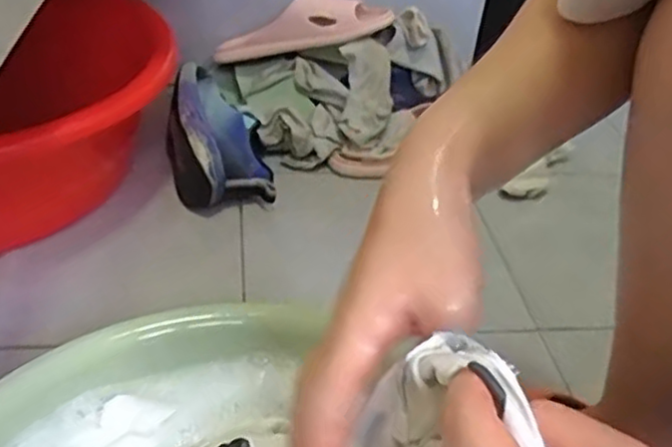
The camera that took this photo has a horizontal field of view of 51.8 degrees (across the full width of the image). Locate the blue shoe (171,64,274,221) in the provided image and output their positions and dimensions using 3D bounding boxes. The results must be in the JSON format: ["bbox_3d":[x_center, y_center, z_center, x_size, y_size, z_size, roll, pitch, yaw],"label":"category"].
[{"bbox_3d":[-0.154,-0.115,0.853,0.115,0.071,0.226,-14,62,-26],"label":"blue shoe"}]

